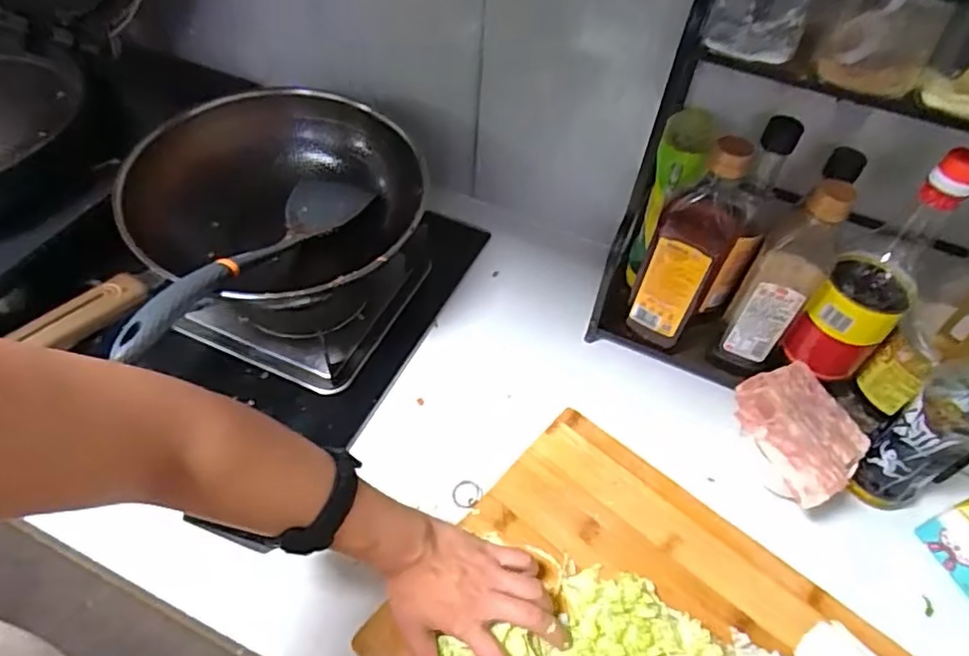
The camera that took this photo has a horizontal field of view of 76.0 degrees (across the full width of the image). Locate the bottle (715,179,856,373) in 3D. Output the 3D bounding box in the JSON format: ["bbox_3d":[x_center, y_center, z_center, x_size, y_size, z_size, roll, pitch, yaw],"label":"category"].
[{"bbox_3d":[0.298,-0.053,0.615,0.060,0.219,0.069,29,55,17],"label":"bottle"}]

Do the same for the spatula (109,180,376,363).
[{"bbox_3d":[-0.229,-0.075,0.617,0.080,0.038,0.350,18,34,10],"label":"spatula"}]

